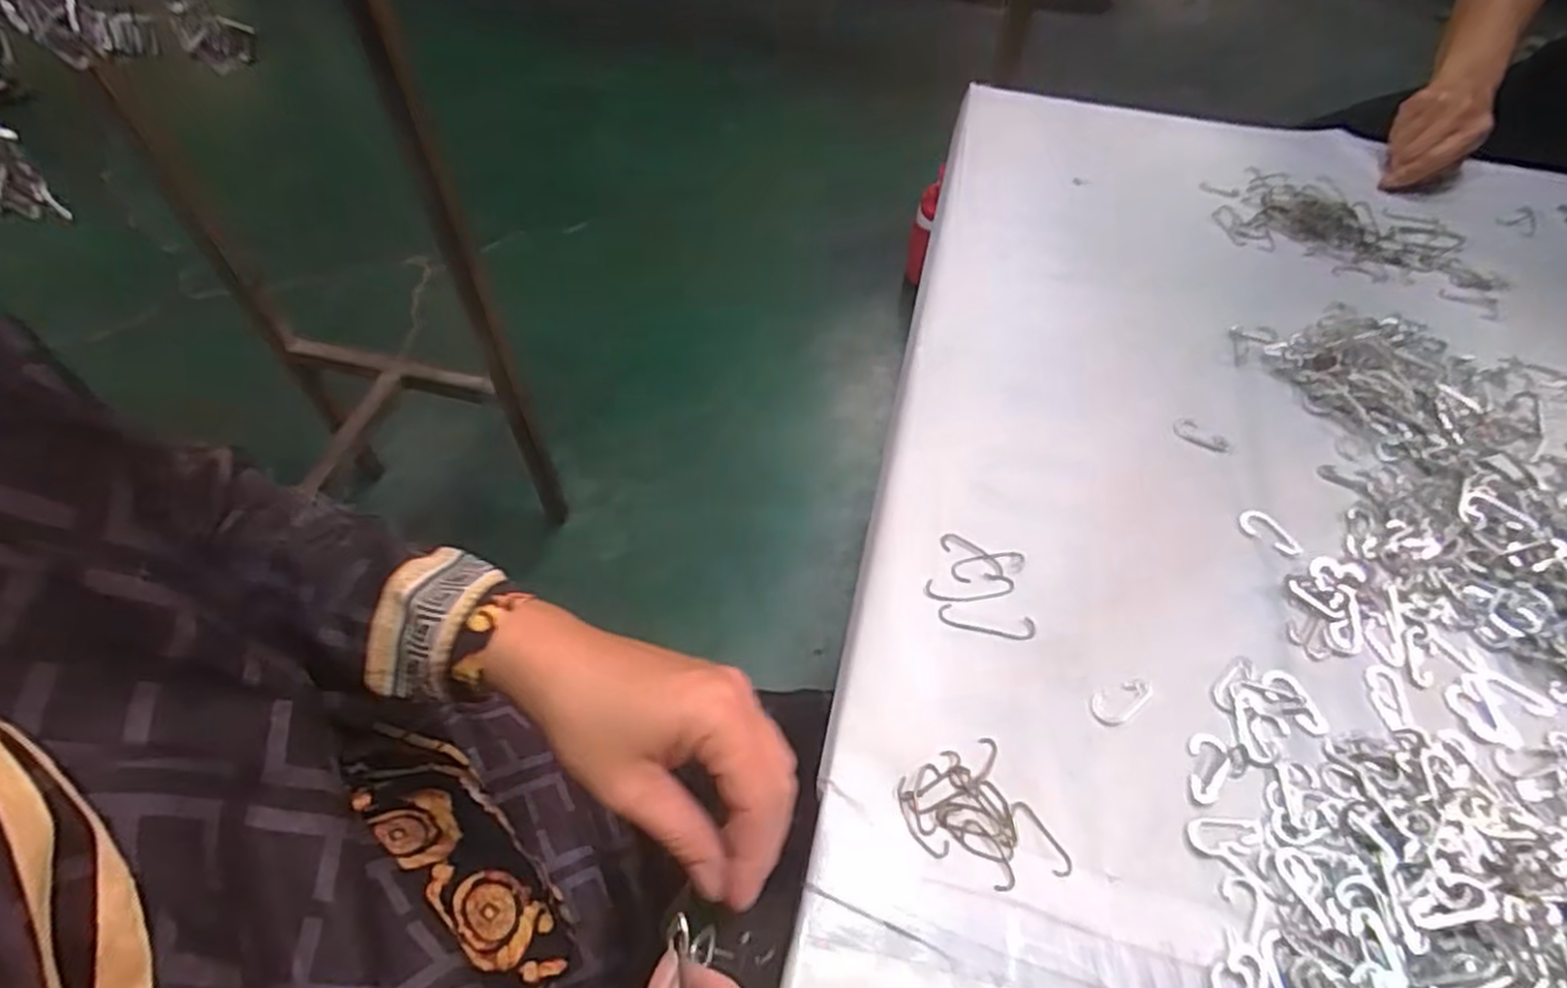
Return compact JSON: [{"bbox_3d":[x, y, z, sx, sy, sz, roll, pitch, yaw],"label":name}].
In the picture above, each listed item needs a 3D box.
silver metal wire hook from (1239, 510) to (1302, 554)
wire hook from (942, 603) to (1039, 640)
[{"bbox_3d":[0.296,0.023,0.459,0.019,0.004,0.036,-36,63,-24],"label":"silver metal wire hook"},{"bbox_3d":[0.114,0.072,0.423,0.053,0.004,0.014,10,55,5],"label":"wire hook"}]

